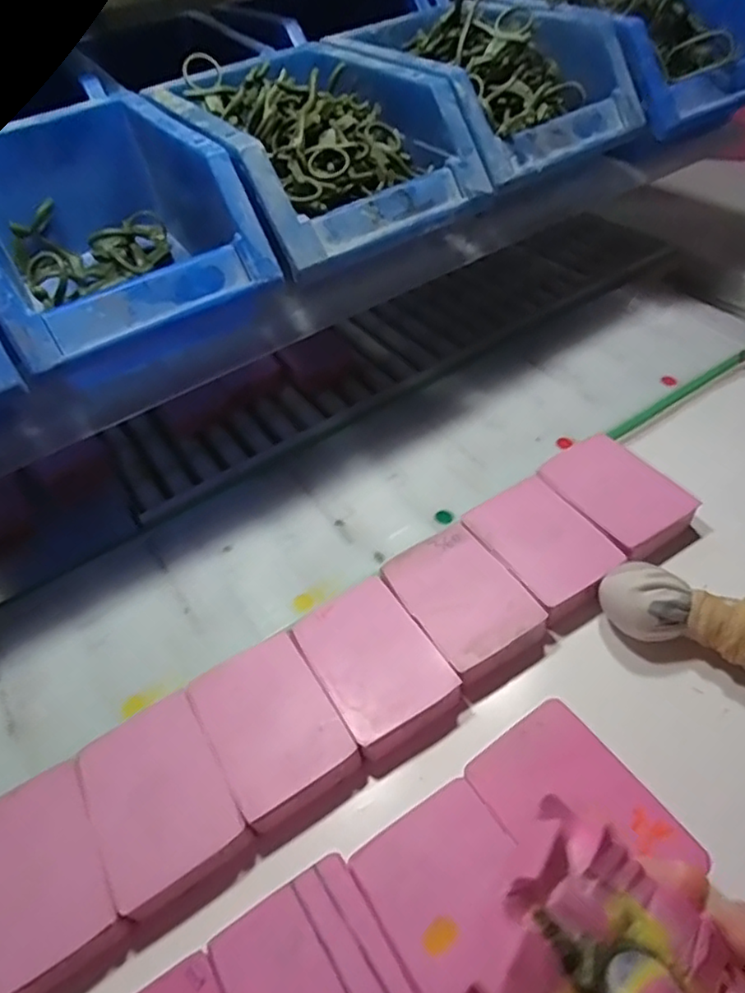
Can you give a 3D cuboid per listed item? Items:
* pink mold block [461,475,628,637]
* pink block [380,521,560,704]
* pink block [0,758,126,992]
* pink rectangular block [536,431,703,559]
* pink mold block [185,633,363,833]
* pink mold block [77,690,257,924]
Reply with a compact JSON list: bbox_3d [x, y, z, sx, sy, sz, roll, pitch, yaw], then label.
[{"bbox_3d":[0.093,0.028,0.327,0.054,0.015,0.079,-27,51,-17],"label":"pink mold block"},{"bbox_3d":[0.046,0.053,0.311,0.054,0.015,0.079,-28,51,-17],"label":"pink block"},{"bbox_3d":[-0.133,0.153,0.244,0.054,0.018,0.076,-28,51,-17],"label":"pink block"},{"bbox_3d":[0.136,0.000,0.345,0.055,0.017,0.074,-27,51,-17],"label":"pink rectangular block"},{"bbox_3d":[-0.045,0.104,0.278,0.053,0.014,0.075,-29,51,-18],"label":"pink mold block"},{"bbox_3d":[-0.089,0.127,0.261,0.053,0.015,0.074,-27,51,-16],"label":"pink mold block"}]

